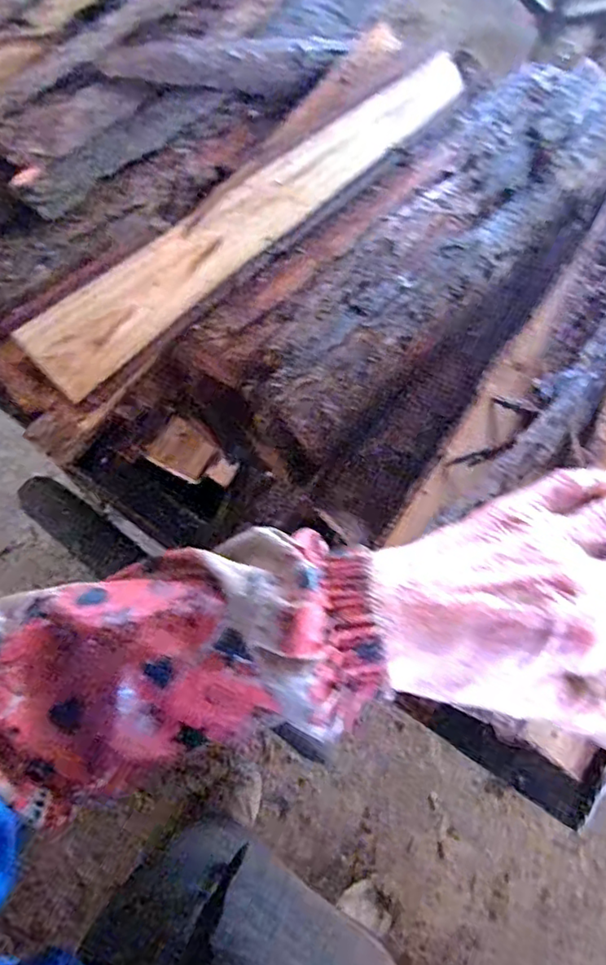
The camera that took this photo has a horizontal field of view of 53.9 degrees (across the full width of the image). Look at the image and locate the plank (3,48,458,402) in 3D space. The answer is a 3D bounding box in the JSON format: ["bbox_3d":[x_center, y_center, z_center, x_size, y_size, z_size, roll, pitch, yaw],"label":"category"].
[{"bbox_3d":[-0.024,-0.240,0.502,0.472,0.007,0.058,-45,113,-18],"label":"plank"}]

